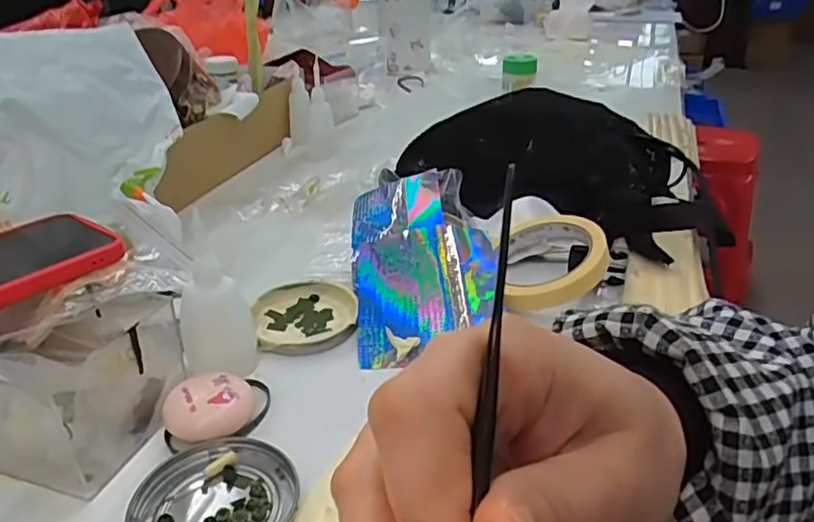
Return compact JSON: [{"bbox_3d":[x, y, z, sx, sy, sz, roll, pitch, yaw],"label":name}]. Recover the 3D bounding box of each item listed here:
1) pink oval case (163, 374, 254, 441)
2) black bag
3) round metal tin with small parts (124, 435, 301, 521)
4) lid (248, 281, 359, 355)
[{"bbox_3d":[-0.112,0.085,0.352,0.047,0.022,0.038,-3,29,-5],"label":"pink oval case"},{"bbox_3d":[0.131,-0.091,0.594,0.292,0.096,0.199,3,29,8],"label":"black bag"},{"bbox_3d":[-0.095,0.119,0.306,0.078,0.009,0.074,0,29,0],"label":"round metal tin with small parts"},{"bbox_3d":[-0.073,0.038,0.447,0.074,0.015,0.082,-8,30,-14],"label":"lid"}]

